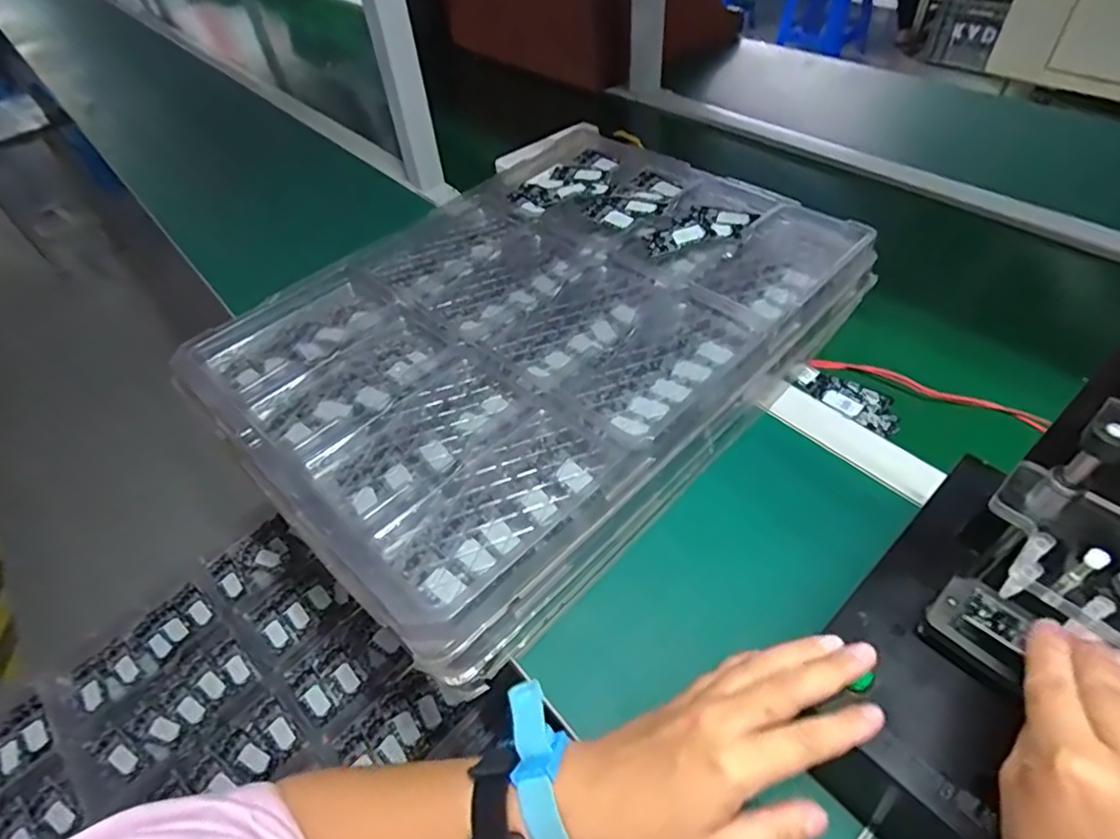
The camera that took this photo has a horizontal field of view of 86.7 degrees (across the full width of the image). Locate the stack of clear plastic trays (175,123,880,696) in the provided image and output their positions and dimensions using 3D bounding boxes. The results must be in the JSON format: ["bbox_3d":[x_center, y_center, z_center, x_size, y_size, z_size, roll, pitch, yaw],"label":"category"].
[{"bbox_3d":[-0.021,-0.118,0.558,0.438,0.062,0.566,36,62,28],"label":"stack of clear plastic trays"}]

